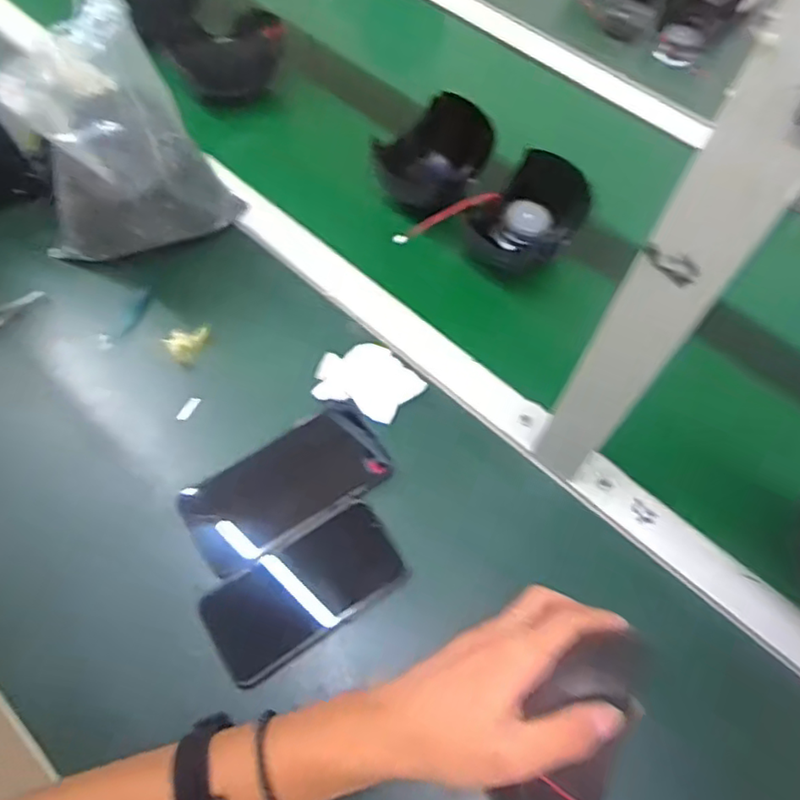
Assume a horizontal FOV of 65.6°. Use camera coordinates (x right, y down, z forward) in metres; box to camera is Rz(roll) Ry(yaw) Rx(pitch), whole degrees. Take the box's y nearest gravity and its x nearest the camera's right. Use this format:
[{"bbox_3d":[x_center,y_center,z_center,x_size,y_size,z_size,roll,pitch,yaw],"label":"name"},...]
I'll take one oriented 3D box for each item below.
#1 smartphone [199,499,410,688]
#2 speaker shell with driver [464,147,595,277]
[{"bbox_3d":[-0.071,0.138,0.459,0.142,0.012,0.073,-30,67,-17],"label":"smartphone"},{"bbox_3d":[0.129,-0.178,0.622,0.089,0.074,0.107,40,68,17],"label":"speaker shell with driver"}]

